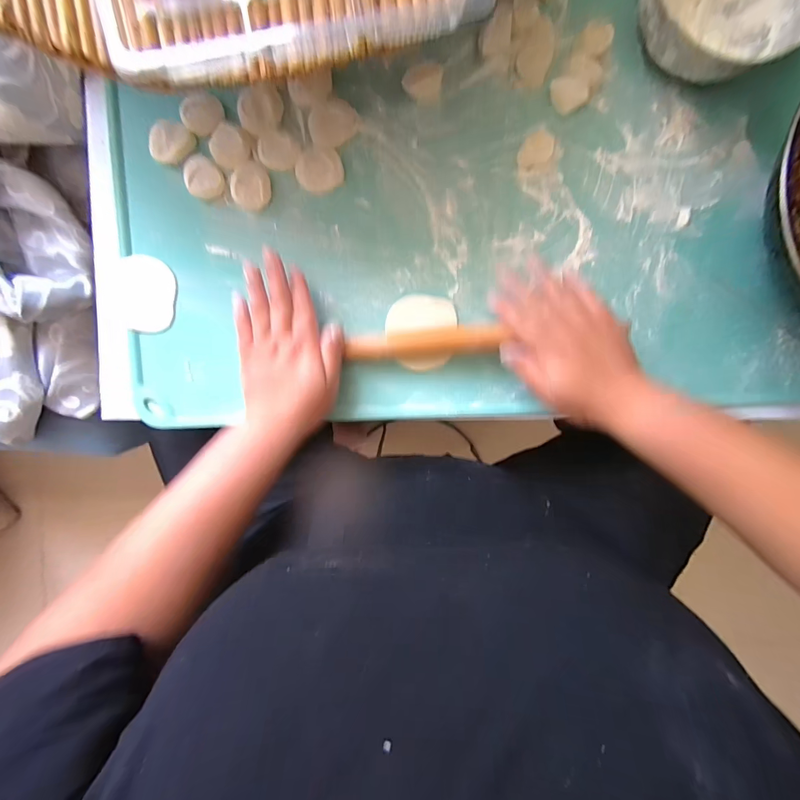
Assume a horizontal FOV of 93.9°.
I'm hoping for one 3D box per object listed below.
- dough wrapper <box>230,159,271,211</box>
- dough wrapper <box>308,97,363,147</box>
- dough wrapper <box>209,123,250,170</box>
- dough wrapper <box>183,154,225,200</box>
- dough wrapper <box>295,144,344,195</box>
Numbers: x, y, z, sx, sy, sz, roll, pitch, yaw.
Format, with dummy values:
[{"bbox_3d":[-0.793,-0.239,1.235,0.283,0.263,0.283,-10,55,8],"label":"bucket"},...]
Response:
[{"bbox_3d":[-0.135,-0.194,0.339,0.035,0.004,0.041,-4,95,0],"label":"dough wrapper"},{"bbox_3d":[-0.060,-0.251,0.338,0.044,0.004,0.037,-28,95,2],"label":"dough wrapper"},{"bbox_3d":[-0.155,-0.229,0.335,0.032,0.004,0.036,-29,95,2],"label":"dough wrapper"},{"bbox_3d":[-0.179,-0.202,0.340,0.032,0.008,0.035,0,95,-1],"label":"dough wrapper"},{"bbox_3d":[-0.074,-0.211,0.341,0.041,0.004,0.041,-18,95,1],"label":"dough wrapper"}]

